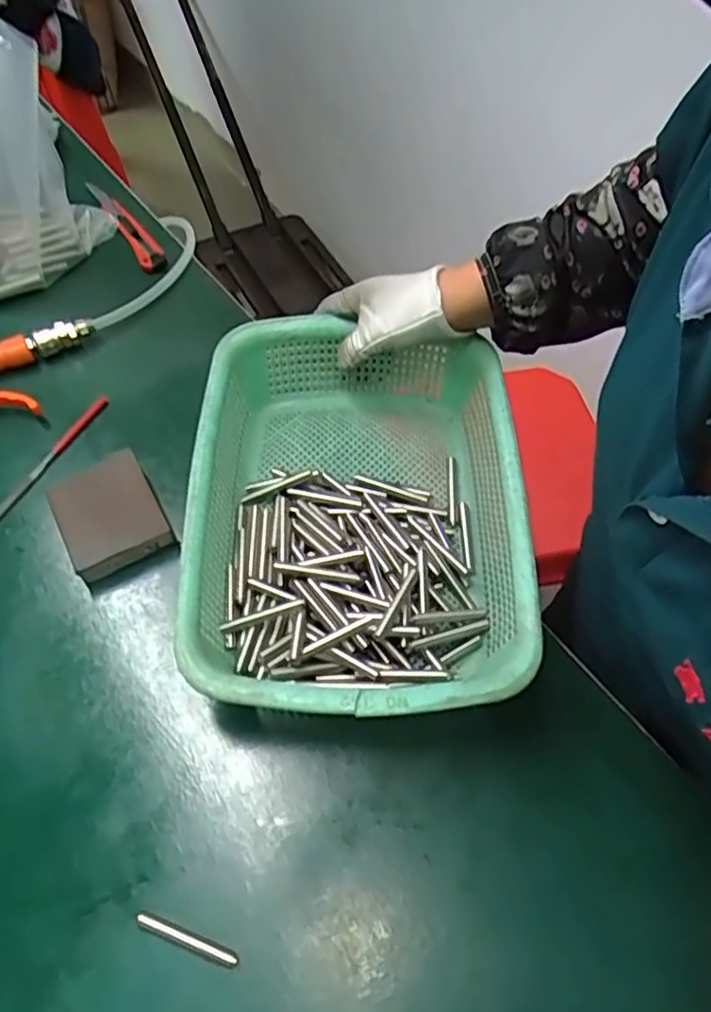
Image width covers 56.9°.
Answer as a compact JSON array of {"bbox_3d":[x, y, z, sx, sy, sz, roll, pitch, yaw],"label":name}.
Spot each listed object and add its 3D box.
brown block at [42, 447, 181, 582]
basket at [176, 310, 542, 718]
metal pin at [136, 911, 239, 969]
[{"bbox_3d":[-0.181,0.006,0.483,0.069,0.025,0.086,-25,64,-18],"label":"brown block"},{"bbox_3d":[0.000,0.005,0.457,0.211,0.072,0.283,2,59,-3],"label":"basket"},{"bbox_3d":[-0.092,0.236,0.357,0.060,0.008,0.009,19,60,8],"label":"metal pin"}]

